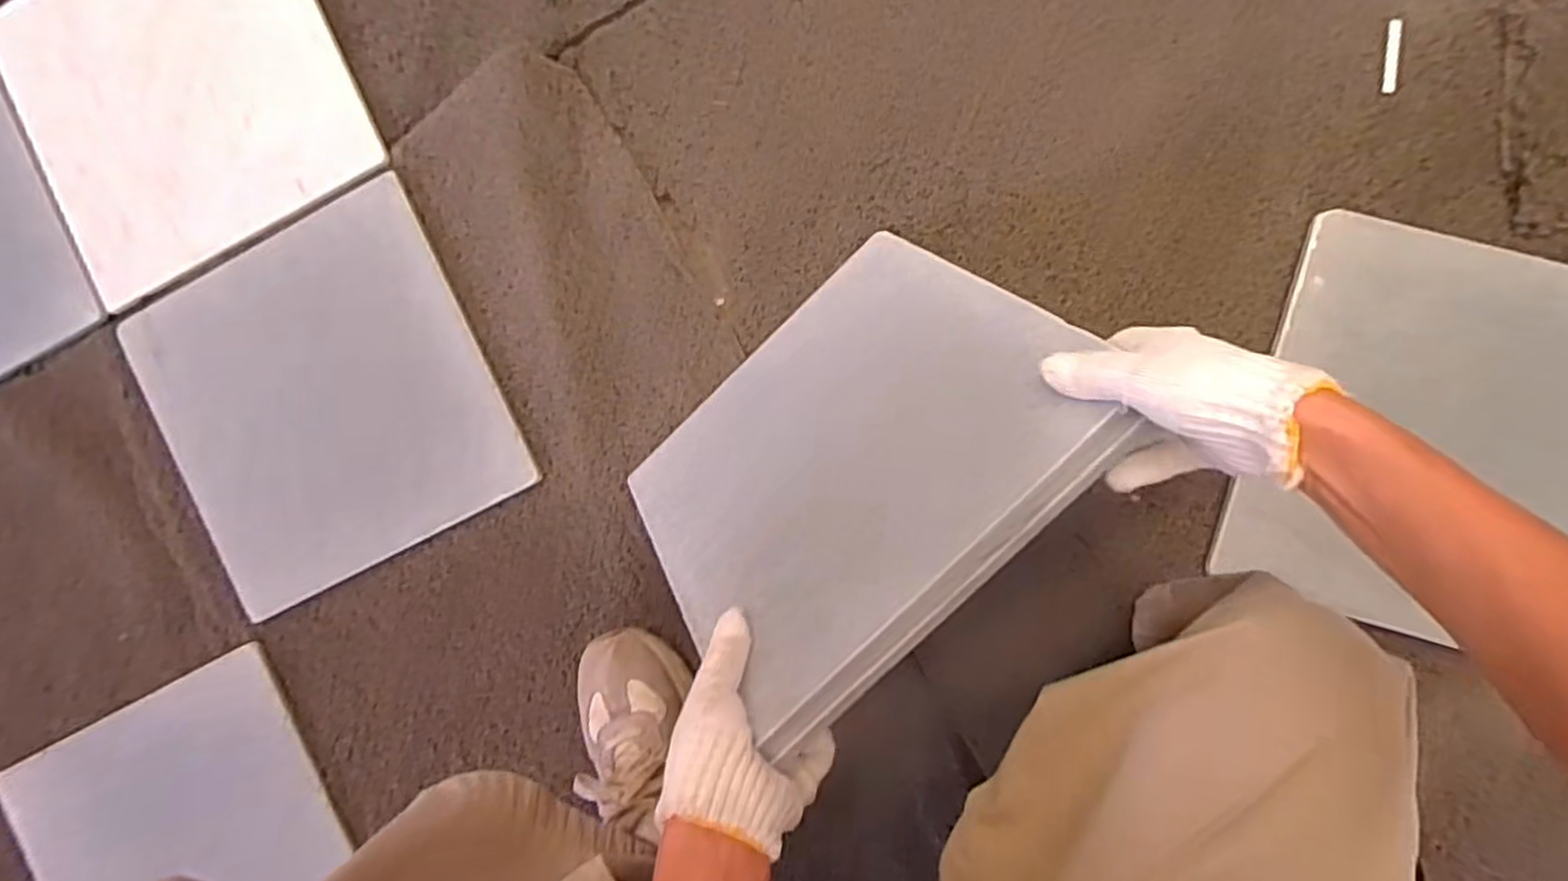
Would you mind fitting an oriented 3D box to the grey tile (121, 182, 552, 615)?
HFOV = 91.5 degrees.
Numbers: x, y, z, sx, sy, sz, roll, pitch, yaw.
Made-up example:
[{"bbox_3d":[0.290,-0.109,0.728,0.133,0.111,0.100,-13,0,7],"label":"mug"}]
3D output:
[{"bbox_3d":[-0.417,-0.036,0.696,0.302,0.019,0.301,-26,90,8],"label":"grey tile"}]

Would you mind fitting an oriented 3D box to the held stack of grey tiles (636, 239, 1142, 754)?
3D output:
[{"bbox_3d":[0.035,0.003,0.525,0.292,0.304,0.017,-44,127,4],"label":"held stack of grey tiles"}]

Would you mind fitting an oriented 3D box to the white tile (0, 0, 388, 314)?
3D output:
[{"bbox_3d":[-0.559,-0.320,0.697,0.315,0.013,0.307,-22,89,6],"label":"white tile"}]

